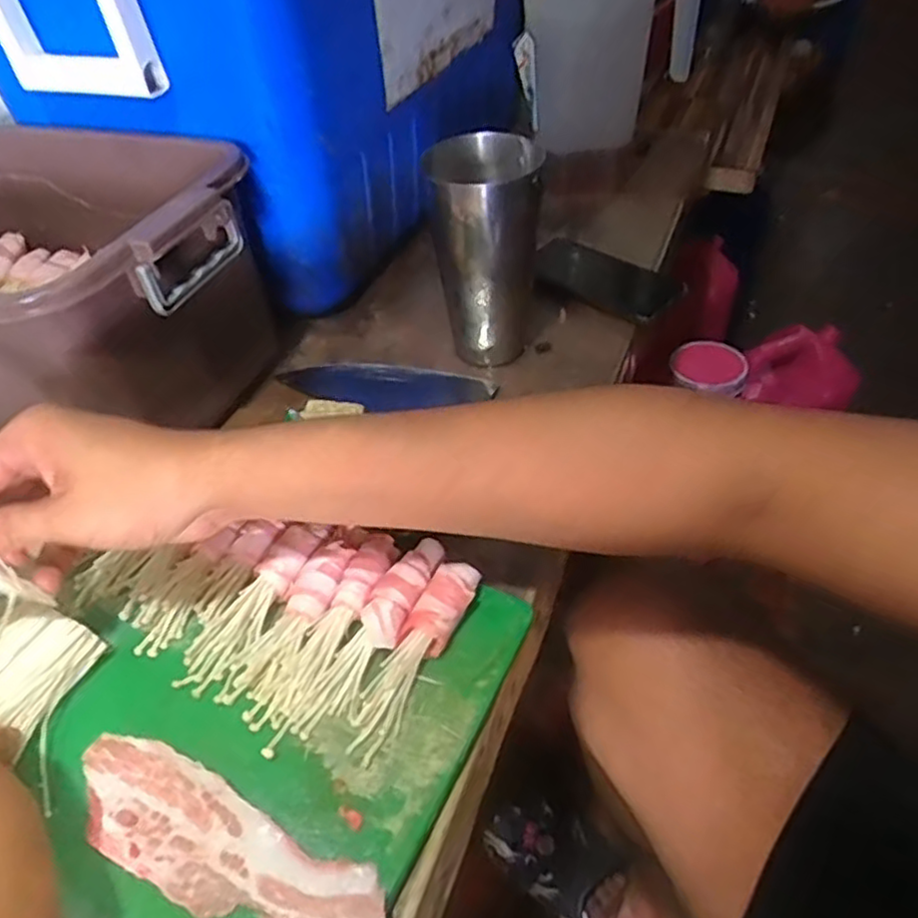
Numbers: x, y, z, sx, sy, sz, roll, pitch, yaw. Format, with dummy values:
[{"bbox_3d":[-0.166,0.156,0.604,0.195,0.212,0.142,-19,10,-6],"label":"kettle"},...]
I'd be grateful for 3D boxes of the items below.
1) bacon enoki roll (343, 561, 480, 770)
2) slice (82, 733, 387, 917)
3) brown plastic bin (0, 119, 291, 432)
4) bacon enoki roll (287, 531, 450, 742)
[{"bbox_3d":[-0.025,0.108,0.389,0.026,0.022,0.117,21,50,24],"label":"bacon enoki roll"},{"bbox_3d":[-0.117,0.186,0.332,0.173,0.012,0.051,17,49,22],"label":"slice"},{"bbox_3d":[-0.331,-0.132,0.557,0.345,0.169,0.244,12,47,18],"label":"brown plastic bin"},{"bbox_3d":[-0.047,0.099,0.396,0.028,0.021,0.130,22,64,26],"label":"bacon enoki roll"}]

